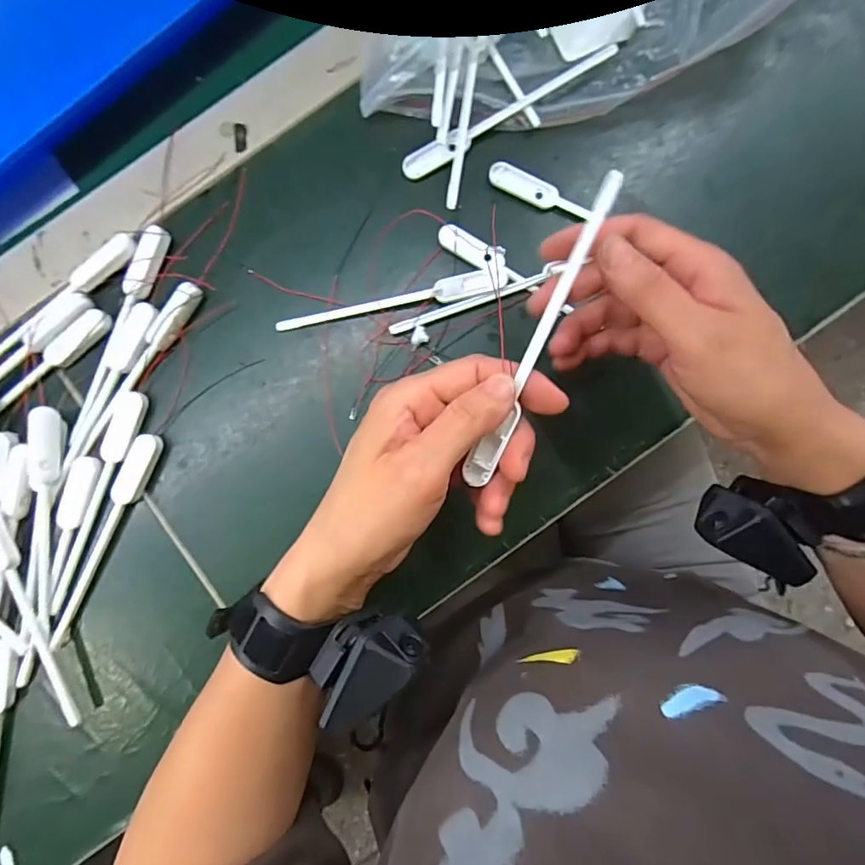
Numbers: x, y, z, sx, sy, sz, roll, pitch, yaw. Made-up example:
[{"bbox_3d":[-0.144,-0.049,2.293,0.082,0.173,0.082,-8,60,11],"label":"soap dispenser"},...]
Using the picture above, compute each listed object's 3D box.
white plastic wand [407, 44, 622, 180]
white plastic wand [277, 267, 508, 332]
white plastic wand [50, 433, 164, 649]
[{"bbox_3d":[0.050,-0.200,0.311,0.150,0.012,0.017,-28,89,0],"label":"white plastic wand"},{"bbox_3d":[-0.025,-0.080,0.312,0.143,0.008,0.014,-12,89,0],"label":"white plastic wand"},{"bbox_3d":[-0.203,0.065,0.310,0.017,0.009,0.139,26,89,0],"label":"white plastic wand"}]

